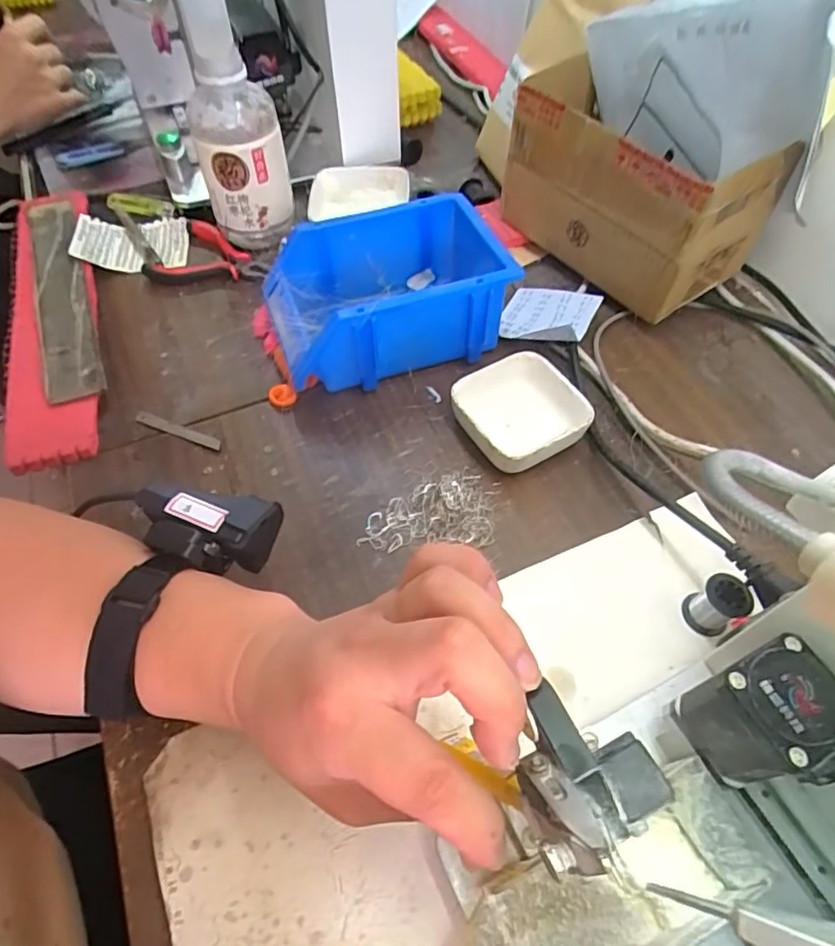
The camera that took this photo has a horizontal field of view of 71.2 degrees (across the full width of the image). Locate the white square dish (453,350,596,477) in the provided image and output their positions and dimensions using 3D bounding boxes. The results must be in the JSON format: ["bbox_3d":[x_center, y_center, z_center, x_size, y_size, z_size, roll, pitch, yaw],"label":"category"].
[{"bbox_3d":[0.074,-0.043,0.434,0.083,0.031,0.087,-31,60,-19],"label":"white square dish"}]

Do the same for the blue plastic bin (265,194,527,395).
[{"bbox_3d":[-0.030,-0.141,0.471,0.173,0.087,0.129,-18,57,-12],"label":"blue plastic bin"}]

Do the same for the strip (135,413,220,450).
[{"bbox_3d":[-0.181,-0.032,0.439,0.077,0.004,0.008,20,58,14],"label":"strip"}]

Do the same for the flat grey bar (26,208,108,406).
[{"bbox_3d":[-0.317,-0.163,0.518,0.043,0.011,0.273,-20,59,-12],"label":"flat grey bar"}]

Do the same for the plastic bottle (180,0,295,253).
[{"bbox_3d":[-0.157,-0.297,0.501,0.075,0.198,0.065,-13,56,-8],"label":"plastic bottle"}]

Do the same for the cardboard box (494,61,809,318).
[{"bbox_3d":[0.175,-0.235,0.503,0.112,0.134,0.208,-38,63,-22],"label":"cardboard box"}]

